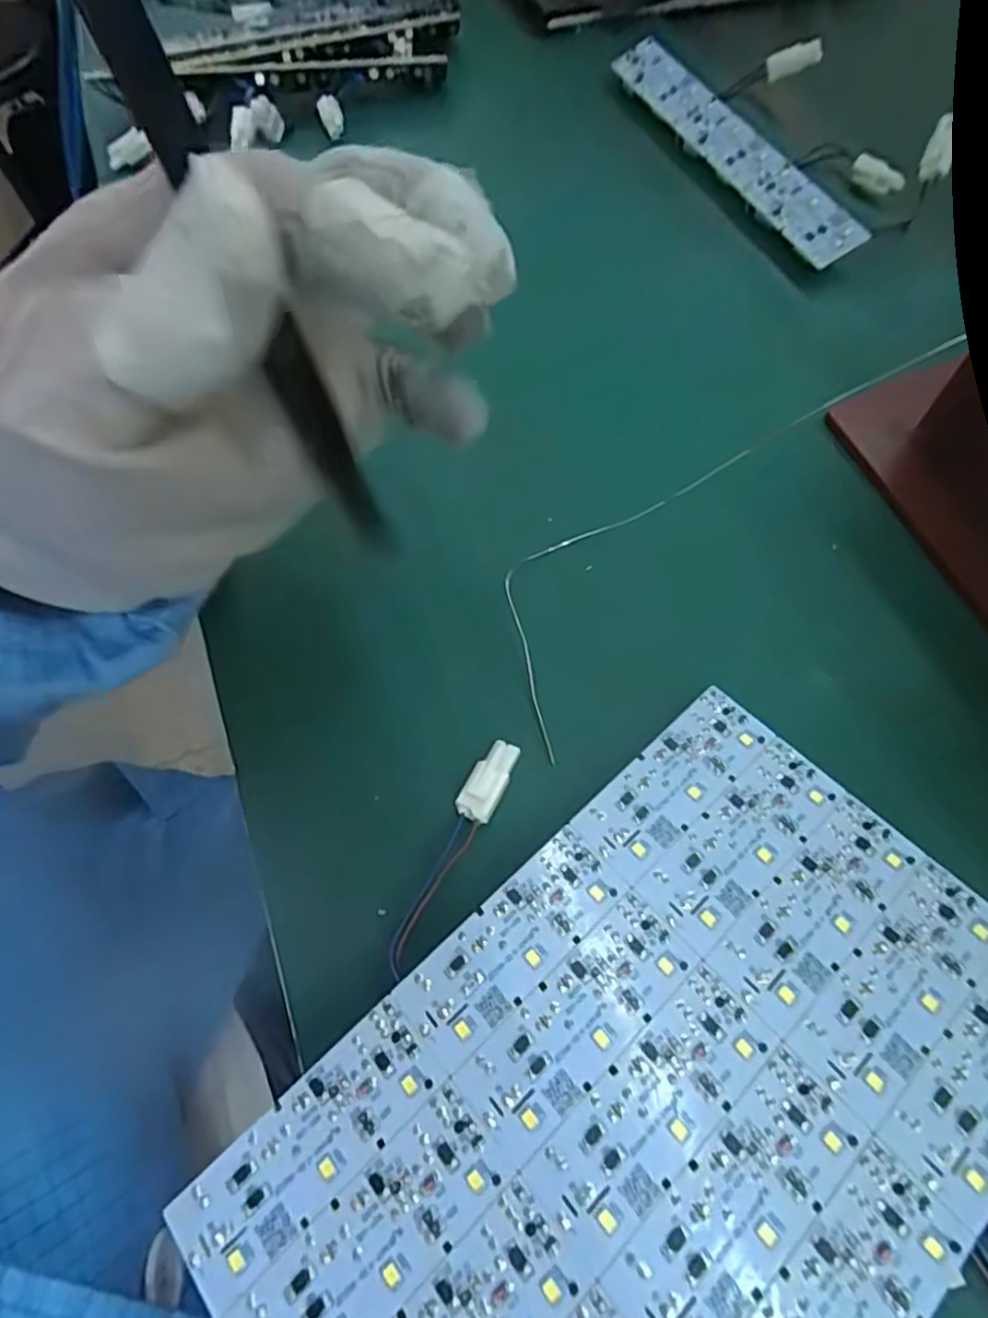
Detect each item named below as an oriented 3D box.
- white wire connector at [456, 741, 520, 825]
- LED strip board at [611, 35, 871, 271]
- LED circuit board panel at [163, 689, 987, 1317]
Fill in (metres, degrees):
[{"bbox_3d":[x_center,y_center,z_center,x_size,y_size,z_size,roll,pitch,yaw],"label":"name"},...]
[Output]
[{"bbox_3d":[-0.001,0.035,0.191,0.011,0.008,0.026,24,66,12],"label":"white wire connector"},{"bbox_3d":[0.115,-0.253,0.311,0.024,0.009,0.183,-23,66,-10],"label":"LED strip board"},{"bbox_3d":[0.038,0.104,0.148,0.189,0.004,0.117,-39,65,-18],"label":"LED circuit board panel"}]

